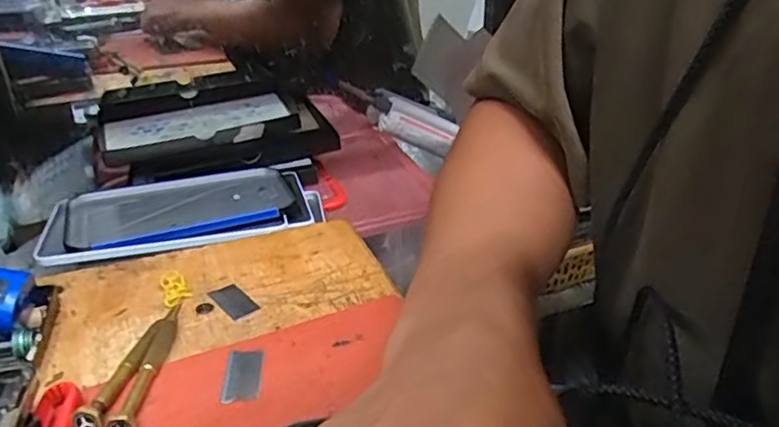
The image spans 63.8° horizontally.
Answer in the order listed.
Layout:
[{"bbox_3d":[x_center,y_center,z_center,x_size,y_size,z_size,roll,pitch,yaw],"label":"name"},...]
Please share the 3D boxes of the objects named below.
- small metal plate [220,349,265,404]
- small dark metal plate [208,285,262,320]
[{"bbox_3d":[-0.075,0.083,0.324,0.019,0.004,0.038,-3,26,-4],"label":"small metal plate"},{"bbox_3d":[-0.099,0.055,0.399,0.020,0.004,0.040,-20,32,-34],"label":"small dark metal plate"}]

